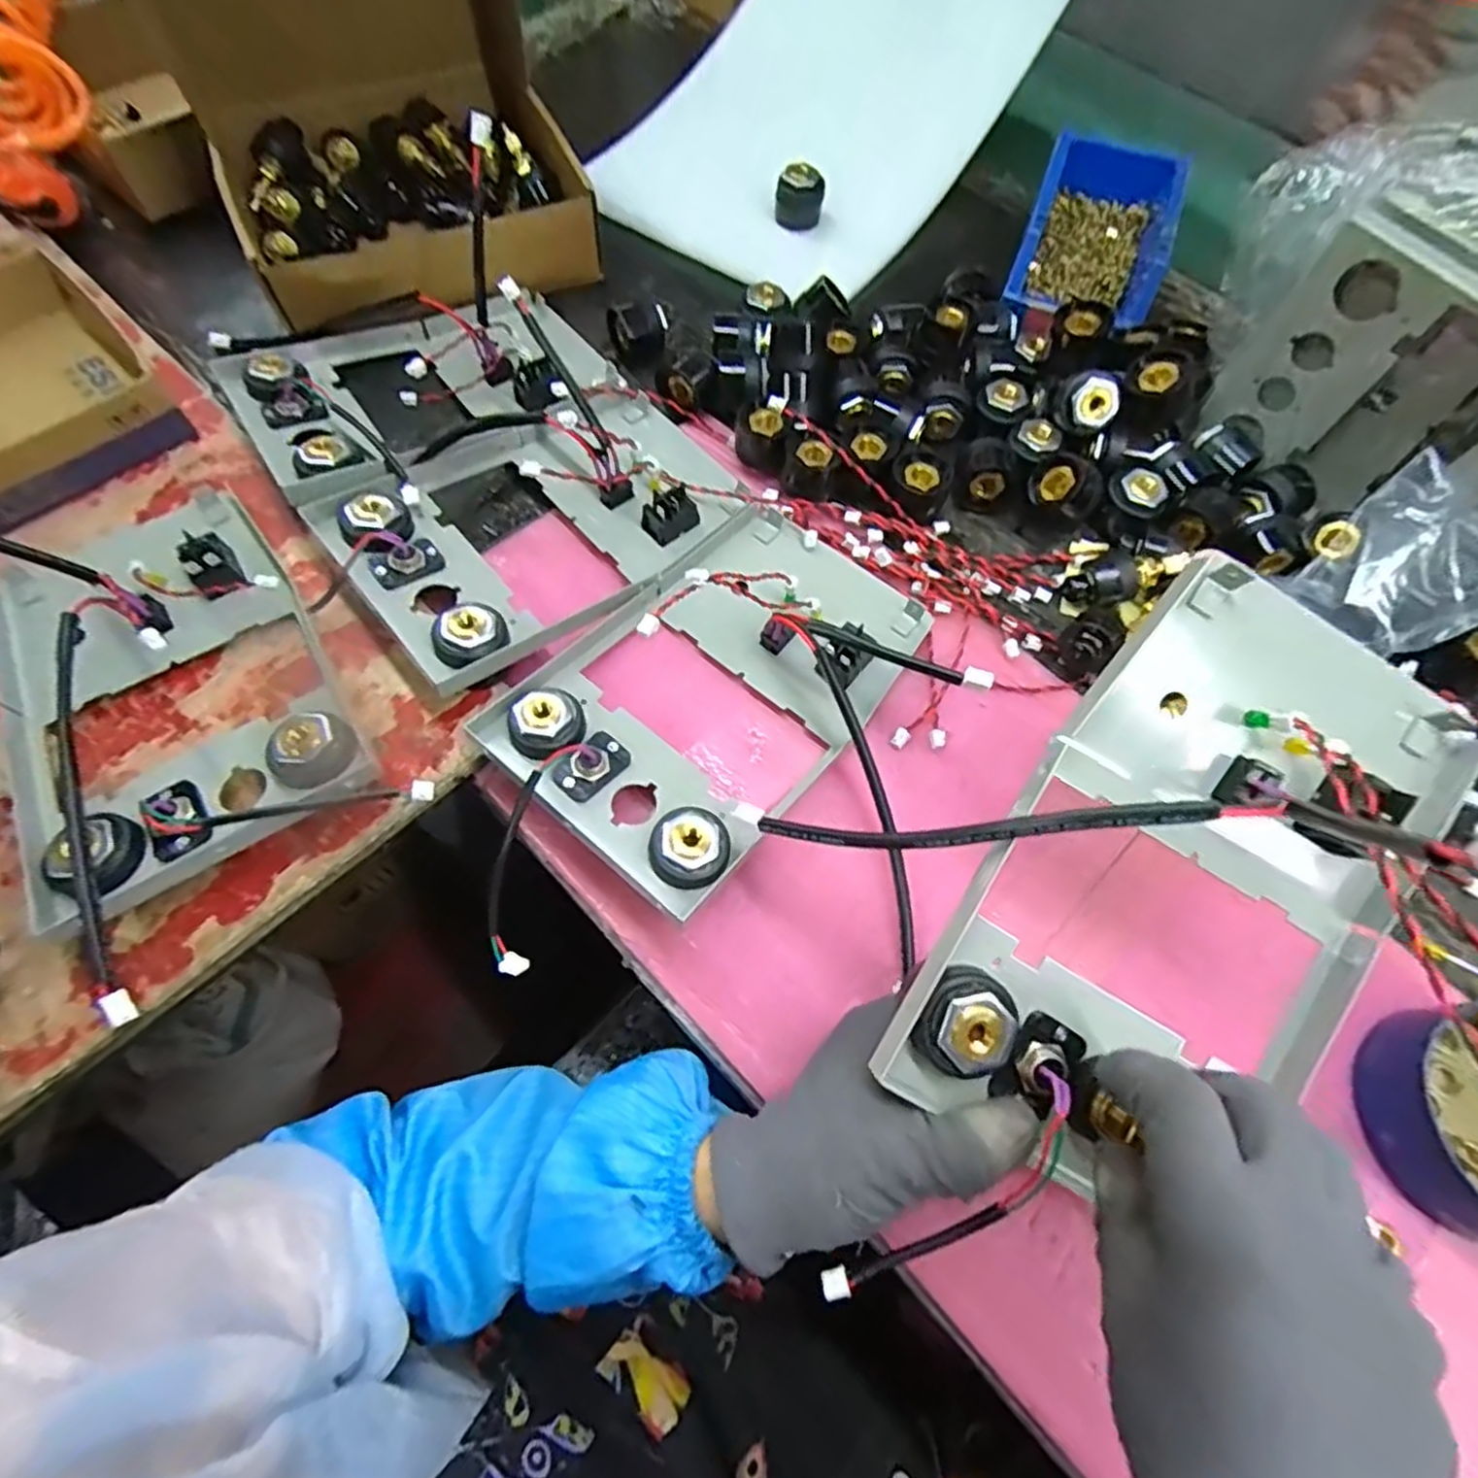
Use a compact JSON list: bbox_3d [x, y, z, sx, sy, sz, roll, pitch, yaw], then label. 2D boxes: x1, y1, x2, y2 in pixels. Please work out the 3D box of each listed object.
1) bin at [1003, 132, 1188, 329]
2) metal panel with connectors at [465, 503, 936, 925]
[{"bbox_3d":[0.266,-0.377,0.544,0.096,0.055,0.157,19,66,7],"label":"bin"},{"bbox_3d":[-0.007,-0.038,0.389,0.149,0.066,0.233,39,70,15],"label":"metal panel with connectors"}]

